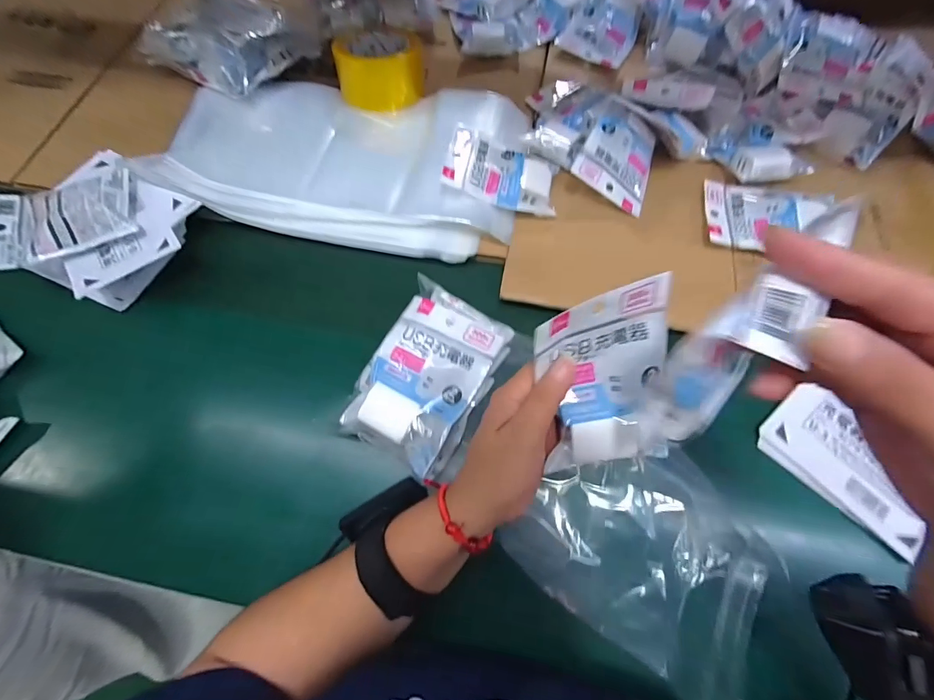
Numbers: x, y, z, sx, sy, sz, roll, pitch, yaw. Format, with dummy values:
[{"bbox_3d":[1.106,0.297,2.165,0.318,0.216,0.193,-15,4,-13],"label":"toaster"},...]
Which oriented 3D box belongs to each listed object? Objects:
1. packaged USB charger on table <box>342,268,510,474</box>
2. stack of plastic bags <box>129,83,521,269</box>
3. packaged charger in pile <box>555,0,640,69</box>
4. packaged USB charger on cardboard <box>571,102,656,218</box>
[{"bbox_3d":[-0.033,0.021,0.359,0.104,0.038,0.149,28,69,12],"label":"packaged USB charger on table"},{"bbox_3d":[-0.141,-0.243,0.492,0.424,0.038,0.254,12,67,6],"label":"stack of plastic bags"},{"bbox_3d":[0.199,-0.467,0.586,0.096,0.019,0.115,33,89,7],"label":"packaged charger in pile"},{"bbox_3d":[0.181,-0.226,0.477,0.096,0.015,0.111,33,80,-11],"label":"packaged USB charger on cardboard"}]

